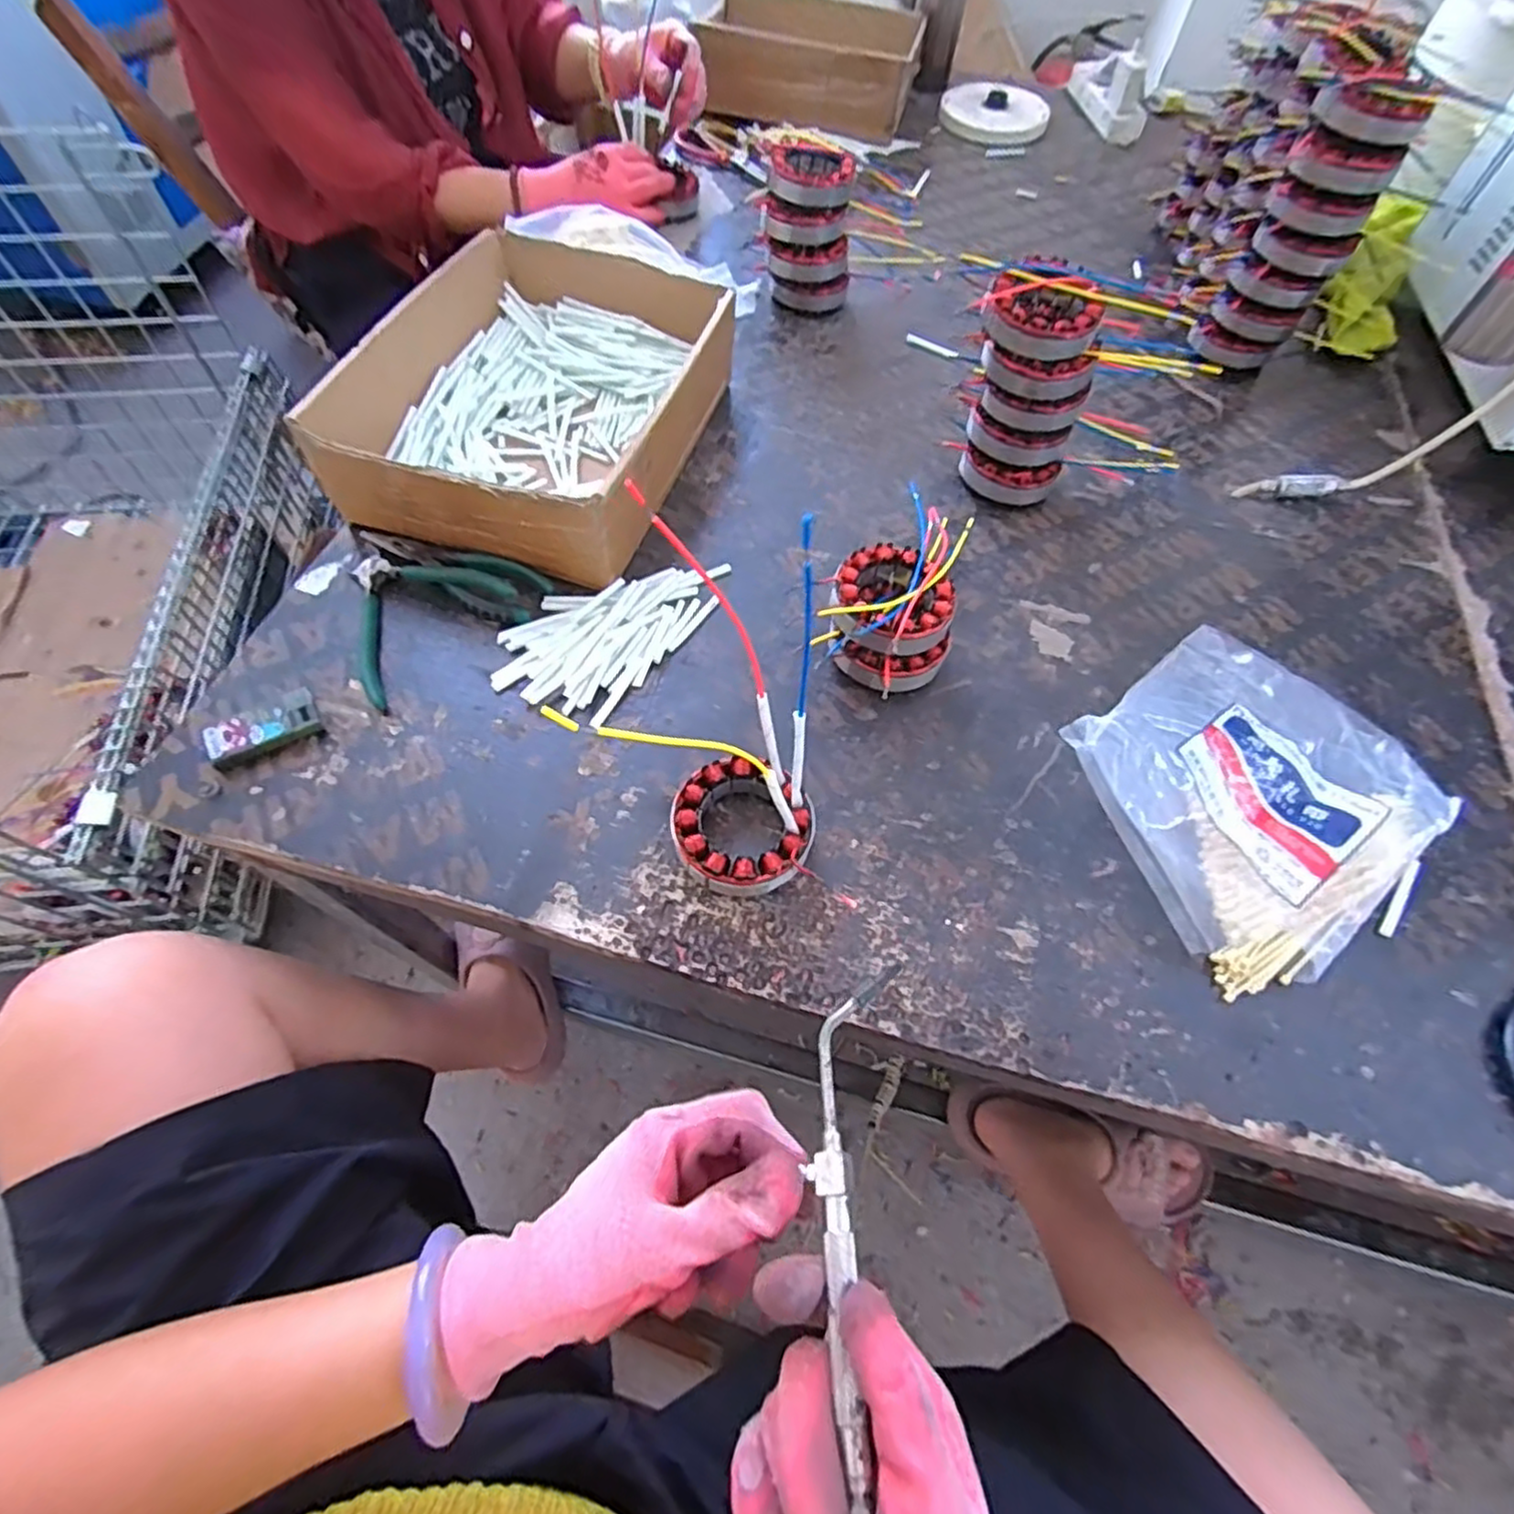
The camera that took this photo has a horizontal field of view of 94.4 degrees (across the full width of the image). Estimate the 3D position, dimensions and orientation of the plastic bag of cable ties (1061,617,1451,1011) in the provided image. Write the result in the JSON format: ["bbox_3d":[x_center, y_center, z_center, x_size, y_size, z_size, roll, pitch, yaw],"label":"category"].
[{"bbox_3d":[0.337,0.013,0.463,0.251,0.067,0.198,-33,67,-20],"label":"plastic bag of cable ties"}]

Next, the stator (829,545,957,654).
[{"bbox_3d":[0.091,-0.111,0.497,0.090,0.031,0.085,1,60,-2],"label":"stator"}]

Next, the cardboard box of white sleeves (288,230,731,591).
[{"bbox_3d":[-0.177,-0.311,0.610,0.245,0.096,0.340,17,61,7],"label":"cardboard box of white sleeves"}]

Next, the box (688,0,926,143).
[{"bbox_3d":[0.077,-0.988,1.006,0.299,0.096,0.227,9,60,2],"label":"box"}]

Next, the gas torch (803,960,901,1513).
[{"bbox_3d":[0.036,0.184,0.268,0.031,0.021,0.209,6,57,1],"label":"gas torch"}]

